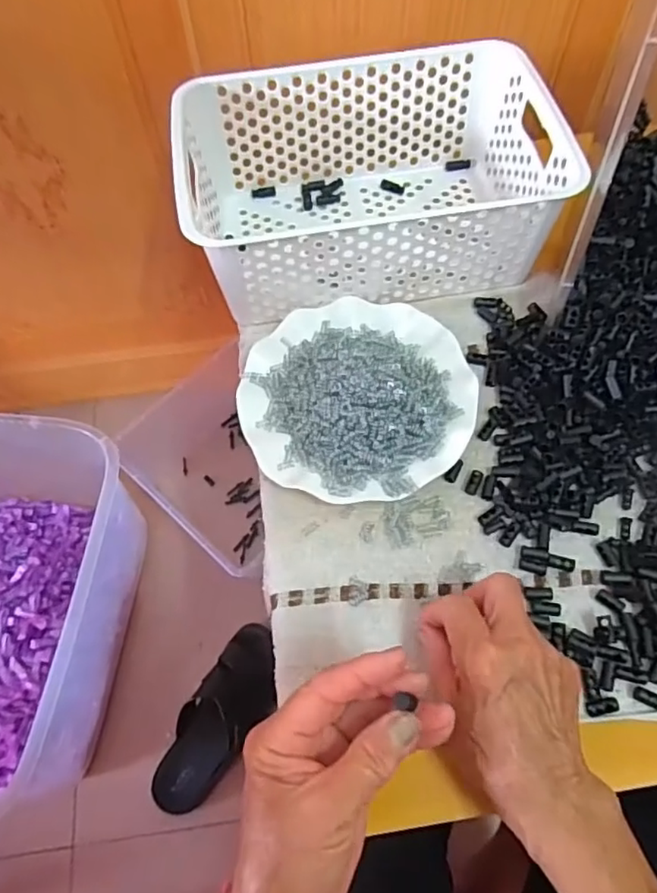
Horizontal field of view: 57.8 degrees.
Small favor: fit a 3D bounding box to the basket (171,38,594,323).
[{"bbox_3d":[0.032,-0.228,0.527,0.301,0.114,0.199,-8,63,-3],"label":"basket"}]

